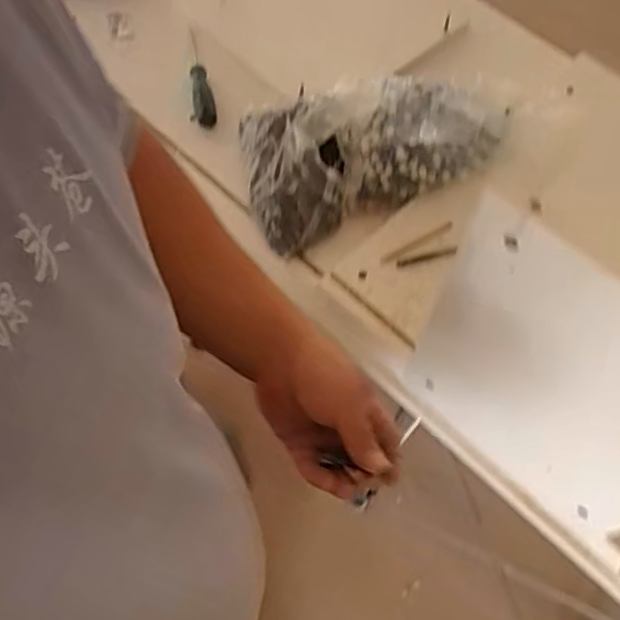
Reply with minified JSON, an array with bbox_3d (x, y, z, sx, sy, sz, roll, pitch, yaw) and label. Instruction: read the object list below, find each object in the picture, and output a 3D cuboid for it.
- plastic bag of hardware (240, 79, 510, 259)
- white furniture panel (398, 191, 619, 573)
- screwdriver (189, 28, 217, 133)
[{"bbox_3d":[0.079,-0.239,0.889,0.369,0.090,0.218,-21,66,-13],"label":"plastic bag of hardware"},{"bbox_3d":[0.209,0.088,0.568,0.258,0.380,0.020,41,68,17],"label":"white furniture panel"},{"bbox_3d":[-0.171,-0.349,0.974,0.036,0.027,0.181,-11,64,-8],"label":"screwdriver"}]

